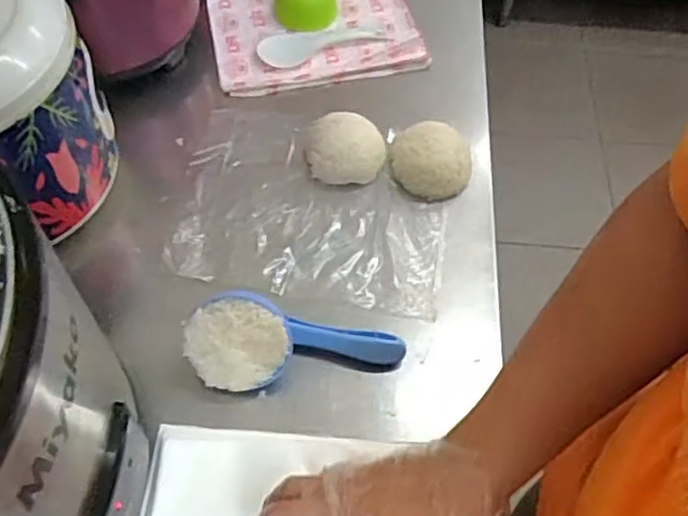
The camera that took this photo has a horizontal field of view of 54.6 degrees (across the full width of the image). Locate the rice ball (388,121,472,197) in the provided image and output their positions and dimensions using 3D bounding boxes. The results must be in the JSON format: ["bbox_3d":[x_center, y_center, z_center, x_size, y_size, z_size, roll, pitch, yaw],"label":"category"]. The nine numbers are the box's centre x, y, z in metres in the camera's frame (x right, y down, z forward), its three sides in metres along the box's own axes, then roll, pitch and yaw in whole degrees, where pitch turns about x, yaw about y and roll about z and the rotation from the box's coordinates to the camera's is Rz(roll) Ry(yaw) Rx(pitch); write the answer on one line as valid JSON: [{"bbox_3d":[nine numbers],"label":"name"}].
[{"bbox_3d":[0.099,-0.119,0.775,0.090,0.047,0.098,-10,59,-8],"label":"rice ball"}]

